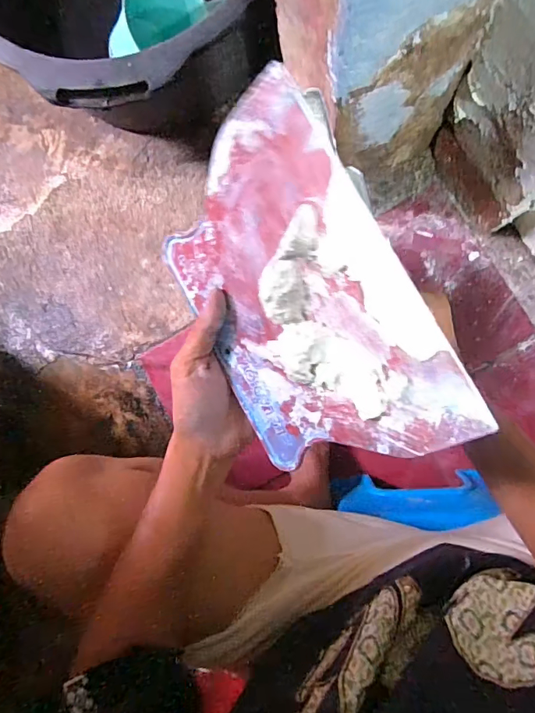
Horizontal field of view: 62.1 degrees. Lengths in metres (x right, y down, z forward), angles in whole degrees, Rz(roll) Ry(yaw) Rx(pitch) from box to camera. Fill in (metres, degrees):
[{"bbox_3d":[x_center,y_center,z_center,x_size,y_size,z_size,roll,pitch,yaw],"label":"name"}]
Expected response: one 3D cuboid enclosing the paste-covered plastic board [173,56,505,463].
[{"bbox_3d":[0.009,-0.031,0.255,0.140,0.018,0.206,-30,85,41],"label":"paste-covered plastic board"}]

